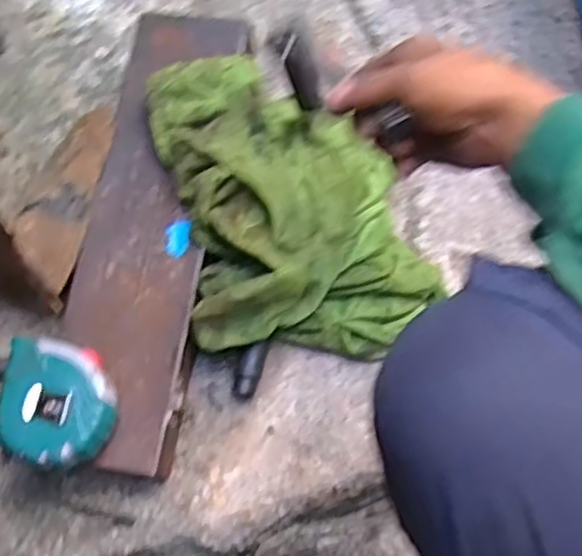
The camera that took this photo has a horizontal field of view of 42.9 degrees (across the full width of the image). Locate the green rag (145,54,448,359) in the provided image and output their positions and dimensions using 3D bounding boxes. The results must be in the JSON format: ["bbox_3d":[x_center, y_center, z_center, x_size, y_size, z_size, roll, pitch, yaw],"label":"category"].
[{"bbox_3d":[0.002,-0.069,0.644,0.206,0.108,0.284,-14,73,-1],"label":"green rag"}]

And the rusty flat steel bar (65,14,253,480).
[{"bbox_3d":[-0.122,-0.051,0.641,0.109,0.022,0.415,7,73,7],"label":"rusty flat steel bar"}]

